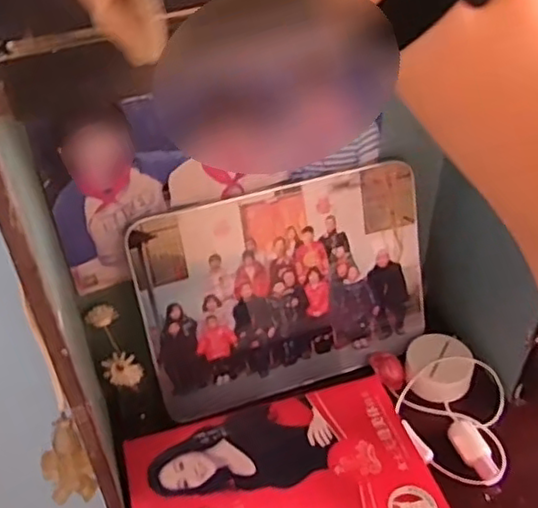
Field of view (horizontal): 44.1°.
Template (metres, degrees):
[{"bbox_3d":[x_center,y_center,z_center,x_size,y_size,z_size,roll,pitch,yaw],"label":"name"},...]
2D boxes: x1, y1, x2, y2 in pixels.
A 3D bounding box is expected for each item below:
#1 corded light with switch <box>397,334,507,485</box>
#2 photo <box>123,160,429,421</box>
[{"bbox_3d":[0.245,0.202,0.902,0.140,0.037,0.219,7,41,12],"label":"corded light with switch"},{"bbox_3d":[0.031,0.051,0.905,0.395,0.290,0.014,-15,23,-15],"label":"photo"}]

